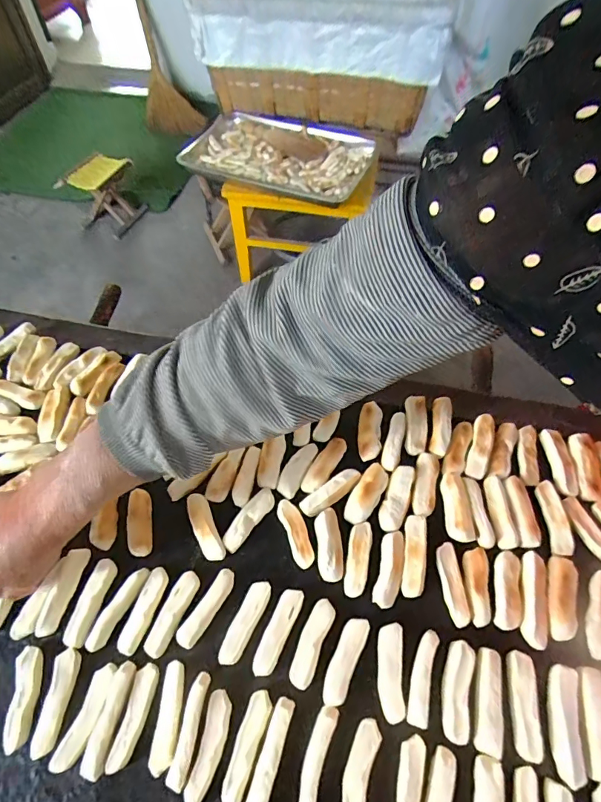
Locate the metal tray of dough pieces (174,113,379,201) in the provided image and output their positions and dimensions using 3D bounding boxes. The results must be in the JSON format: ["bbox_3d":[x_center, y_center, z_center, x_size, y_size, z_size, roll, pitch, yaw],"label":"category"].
[{"bbox_3d":[-0.074,-0.857,1.504,0.609,0.071,0.440,13,58,9],"label":"metal tray of dough pieces"}]

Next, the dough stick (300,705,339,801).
[{"bbox_3d":[0.011,0.264,0.318,0.016,0.015,0.073,14,60,10],"label":"dough stick"}]

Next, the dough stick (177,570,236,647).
[{"bbox_3d":[-0.079,0.175,0.373,0.016,0.008,0.067,29,64,18],"label":"dough stick"}]

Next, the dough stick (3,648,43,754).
[{"bbox_3d":[-0.217,0.233,0.346,0.019,0.011,0.067,-7,59,-3],"label":"dough stick"}]

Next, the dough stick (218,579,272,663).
[{"bbox_3d":[-0.046,0.185,0.368,0.018,0.009,0.067,23,62,15],"label":"dough stick"}]

